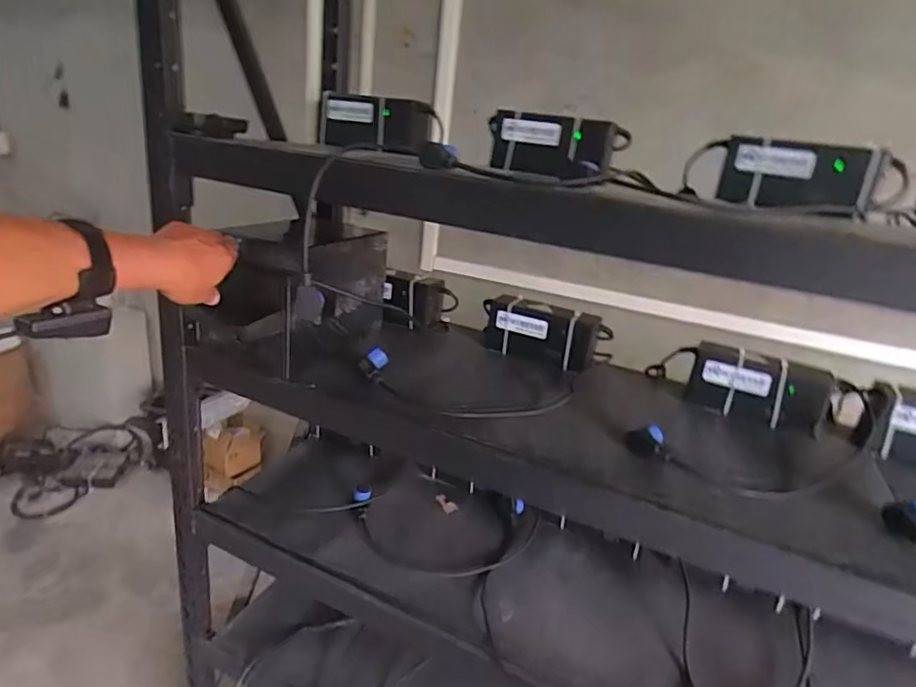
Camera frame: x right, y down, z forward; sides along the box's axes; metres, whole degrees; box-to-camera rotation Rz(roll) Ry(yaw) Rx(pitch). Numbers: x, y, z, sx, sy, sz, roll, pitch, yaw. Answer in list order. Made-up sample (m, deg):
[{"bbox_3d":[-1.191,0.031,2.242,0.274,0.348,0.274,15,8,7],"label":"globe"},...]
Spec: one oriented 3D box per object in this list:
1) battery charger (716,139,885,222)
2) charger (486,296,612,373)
[{"bbox_3d":[0.434,-0.211,0.699,0.173,0.087,0.036,12,22,16],"label":"battery charger"},{"bbox_3d":[0.142,-0.015,0.934,0.222,0.095,0.098,11,21,11],"label":"charger"}]

